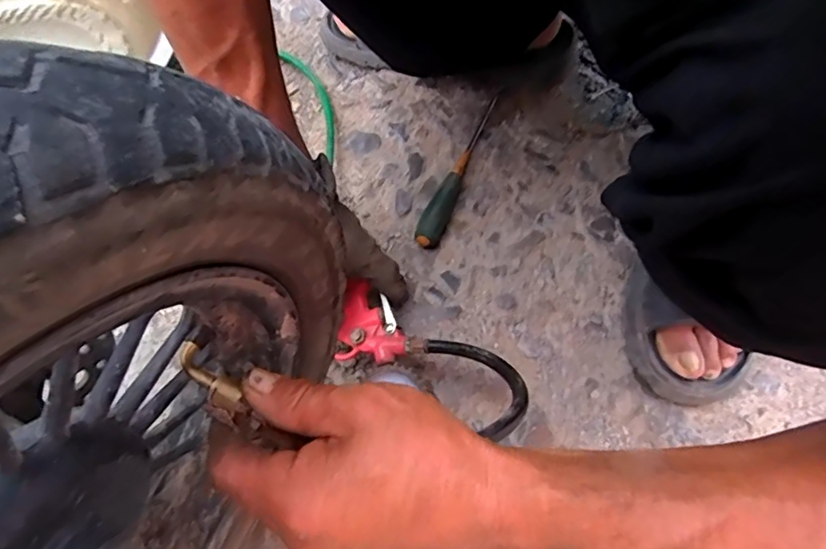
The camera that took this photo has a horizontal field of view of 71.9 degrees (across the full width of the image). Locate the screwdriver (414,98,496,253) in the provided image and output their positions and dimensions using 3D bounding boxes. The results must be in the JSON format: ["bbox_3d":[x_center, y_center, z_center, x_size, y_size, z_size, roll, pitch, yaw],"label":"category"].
[{"bbox_3d":[0.046,-0.112,0.579,0.024,0.023,0.198,19,67,7],"label":"screwdriver"}]

